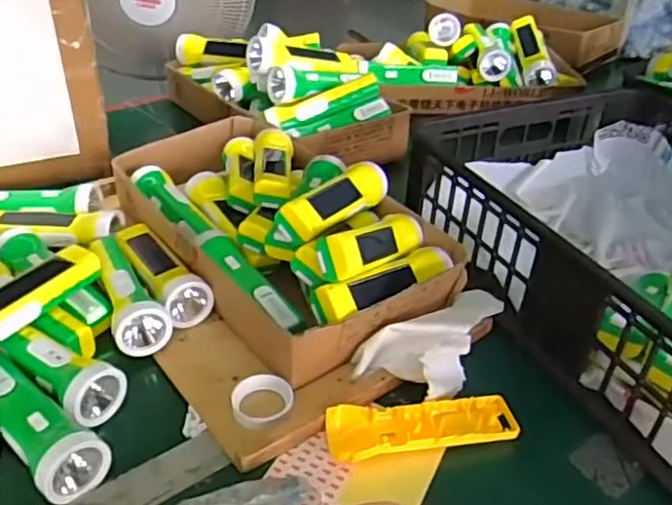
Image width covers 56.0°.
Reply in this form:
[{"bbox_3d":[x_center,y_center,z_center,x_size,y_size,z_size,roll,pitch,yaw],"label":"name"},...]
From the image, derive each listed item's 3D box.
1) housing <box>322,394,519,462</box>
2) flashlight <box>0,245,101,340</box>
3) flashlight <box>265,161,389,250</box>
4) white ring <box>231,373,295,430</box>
[{"bbox_3d":[0.076,0.150,0.548,0.162,0.024,0.050,-7,37,-14],"label":"housing"},{"bbox_3d":[-0.301,0.043,0.589,0.064,0.054,0.172,18,38,19],"label":"flashlight"},{"bbox_3d":[-0.005,-0.053,0.679,0.057,0.062,0.168,22,40,24],"label":"flashlight"},{"bbox_3d":[-0.063,0.133,0.561,0.054,0.013,0.055,2,36,-2],"label":"white ring"}]

